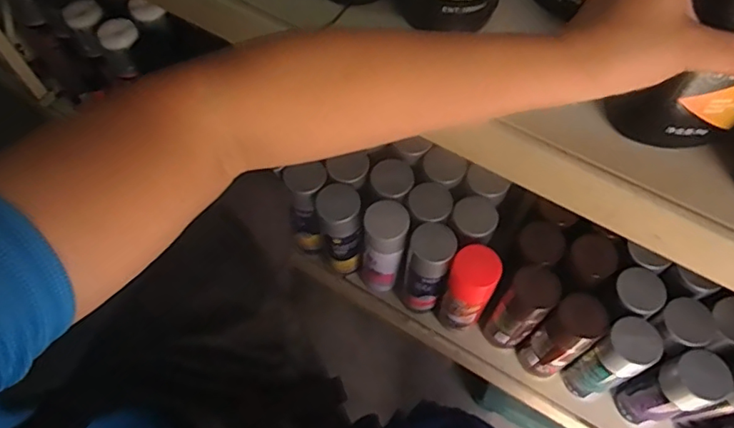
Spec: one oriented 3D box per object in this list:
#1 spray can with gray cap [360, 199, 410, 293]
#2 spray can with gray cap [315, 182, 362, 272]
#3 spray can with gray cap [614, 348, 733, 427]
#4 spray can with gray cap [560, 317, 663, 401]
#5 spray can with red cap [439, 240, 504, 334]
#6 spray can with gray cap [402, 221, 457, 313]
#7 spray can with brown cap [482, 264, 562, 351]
[{"bbox_3d":[0.028,0.053,0.818,0.058,0.187,0.066,14,63,8],"label":"spray can with gray cap"},{"bbox_3d":[-0.039,0.028,0.838,0.059,0.166,0.068,-12,63,-6],"label":"spray can with gray cap"},{"bbox_3d":[0.397,0.234,0.718,0.057,0.189,0.065,-20,64,-9],"label":"spray can with gray cap"},{"bbox_3d":[0.328,0.201,0.742,0.060,0.191,0.062,0,62,1],"label":"spray can with gray cap"},{"bbox_3d":[0.144,0.116,0.786,0.060,0.202,0.058,0,62,1],"label":"spray can with red cap"},{"bbox_3d":[0.088,0.084,0.801,0.060,0.173,0.075,20,64,11],"label":"spray can with gray cap"},{"bbox_3d":[0.217,0.137,0.769,0.057,0.189,0.061,0,62,1],"label":"spray can with brown cap"}]

